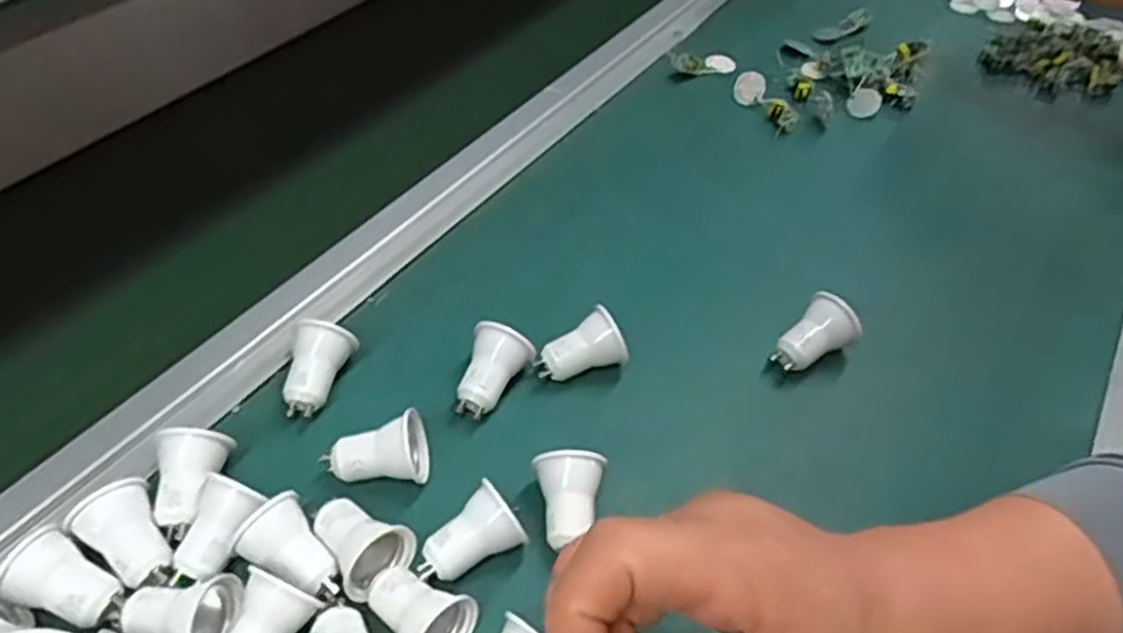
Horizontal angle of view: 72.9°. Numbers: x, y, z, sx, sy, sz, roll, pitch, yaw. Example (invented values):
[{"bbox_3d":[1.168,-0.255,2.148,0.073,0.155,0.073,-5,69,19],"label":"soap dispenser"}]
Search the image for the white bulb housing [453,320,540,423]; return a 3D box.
[{"bbox_3d":[-0.034,0.028,0.382,0.030,0.029,0.039,14,50,7],"label":"white bulb housing"}]

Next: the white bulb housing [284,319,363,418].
[{"bbox_3d":[-0.121,0.027,0.381,0.027,0.031,0.040,8,50,3],"label":"white bulb housing"}]

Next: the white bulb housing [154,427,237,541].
[{"bbox_3d":[-0.164,0.074,0.338,0.029,0.032,0.039,-1,50,-6],"label":"white bulb housing"}]

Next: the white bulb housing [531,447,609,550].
[{"bbox_3d":[0.002,0.084,0.340,0.031,0.033,0.037,5,50,0],"label":"white bulb housing"}]

